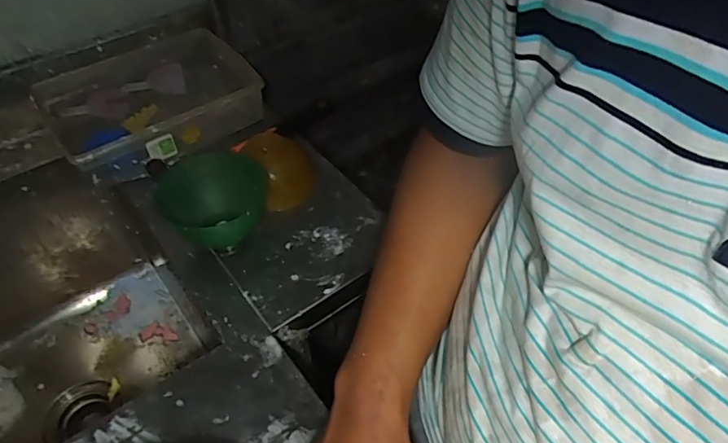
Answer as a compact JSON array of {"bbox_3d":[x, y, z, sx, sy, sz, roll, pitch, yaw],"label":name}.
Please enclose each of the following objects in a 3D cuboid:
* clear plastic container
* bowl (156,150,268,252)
[{"bbox_3d":[-0.298,-0.173,0.759,0.286,0.078,0.184,-30,55,-23],"label":"clear plastic container"},{"bbox_3d":[-0.178,-0.012,0.619,0.121,0.080,0.127,0,48,0],"label":"bowl"}]

